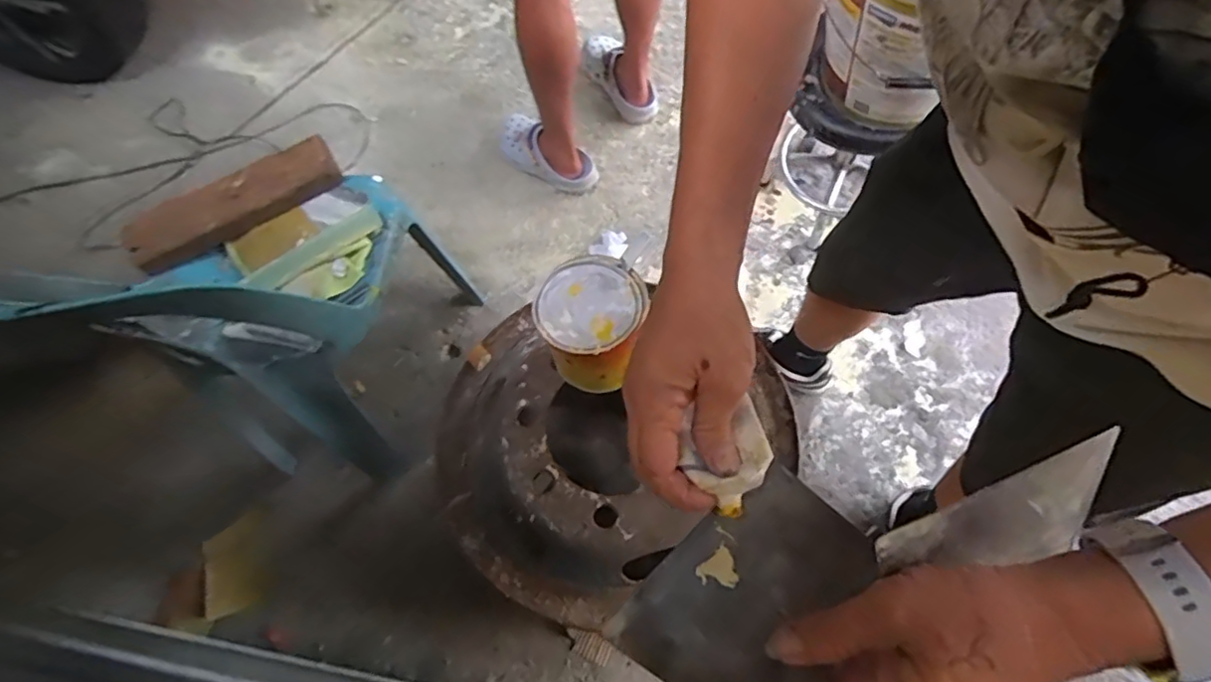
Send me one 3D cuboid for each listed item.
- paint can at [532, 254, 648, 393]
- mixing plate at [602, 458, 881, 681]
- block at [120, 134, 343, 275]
[{"bbox_3d":[-0.015,-0.027,0.931,0.144,0.148,0.161,20,68,15],"label":"paint can"},{"bbox_3d":[0.080,0.132,0.327,0.094,0.011,0.134,26,58,40],"label":"mixing plate"},{"bbox_3d":[-0.619,-0.232,1.014,0.348,0.052,0.105,-34,65,-10],"label":"block"}]

